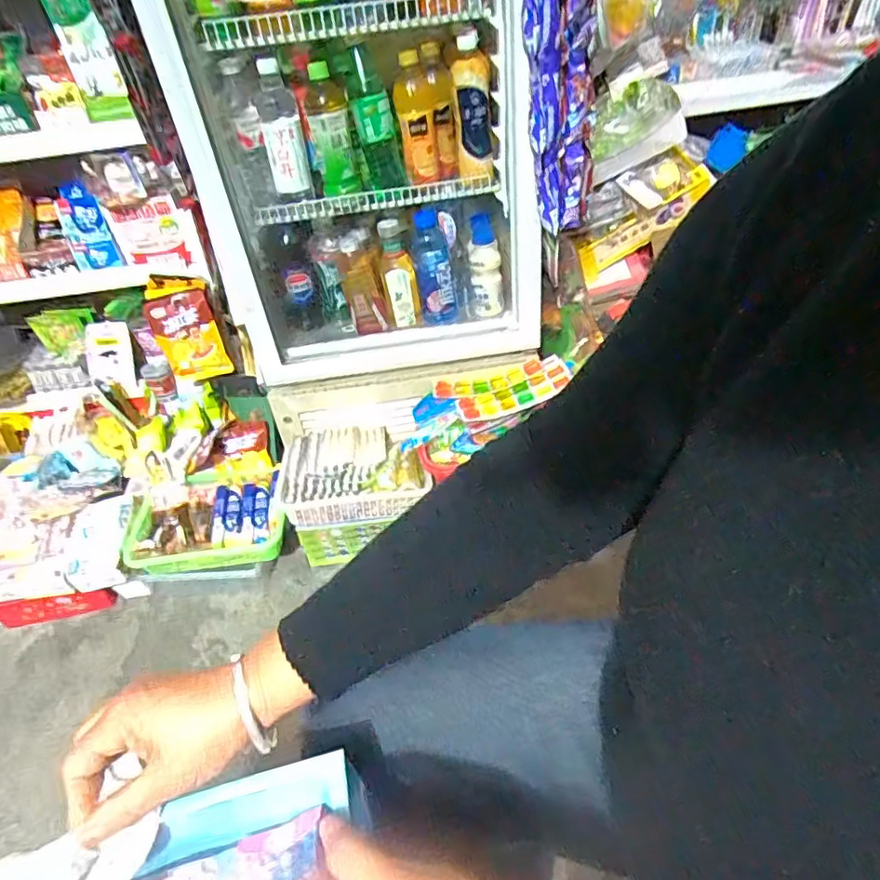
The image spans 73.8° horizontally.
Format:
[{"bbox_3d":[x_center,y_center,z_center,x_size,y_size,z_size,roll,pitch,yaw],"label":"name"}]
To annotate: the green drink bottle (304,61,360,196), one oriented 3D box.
[{"bbox_3d":[-0.181,-0.512,0.972,0.066,0.185,0.076,-10,42,-4],"label":"green drink bottle"}]

